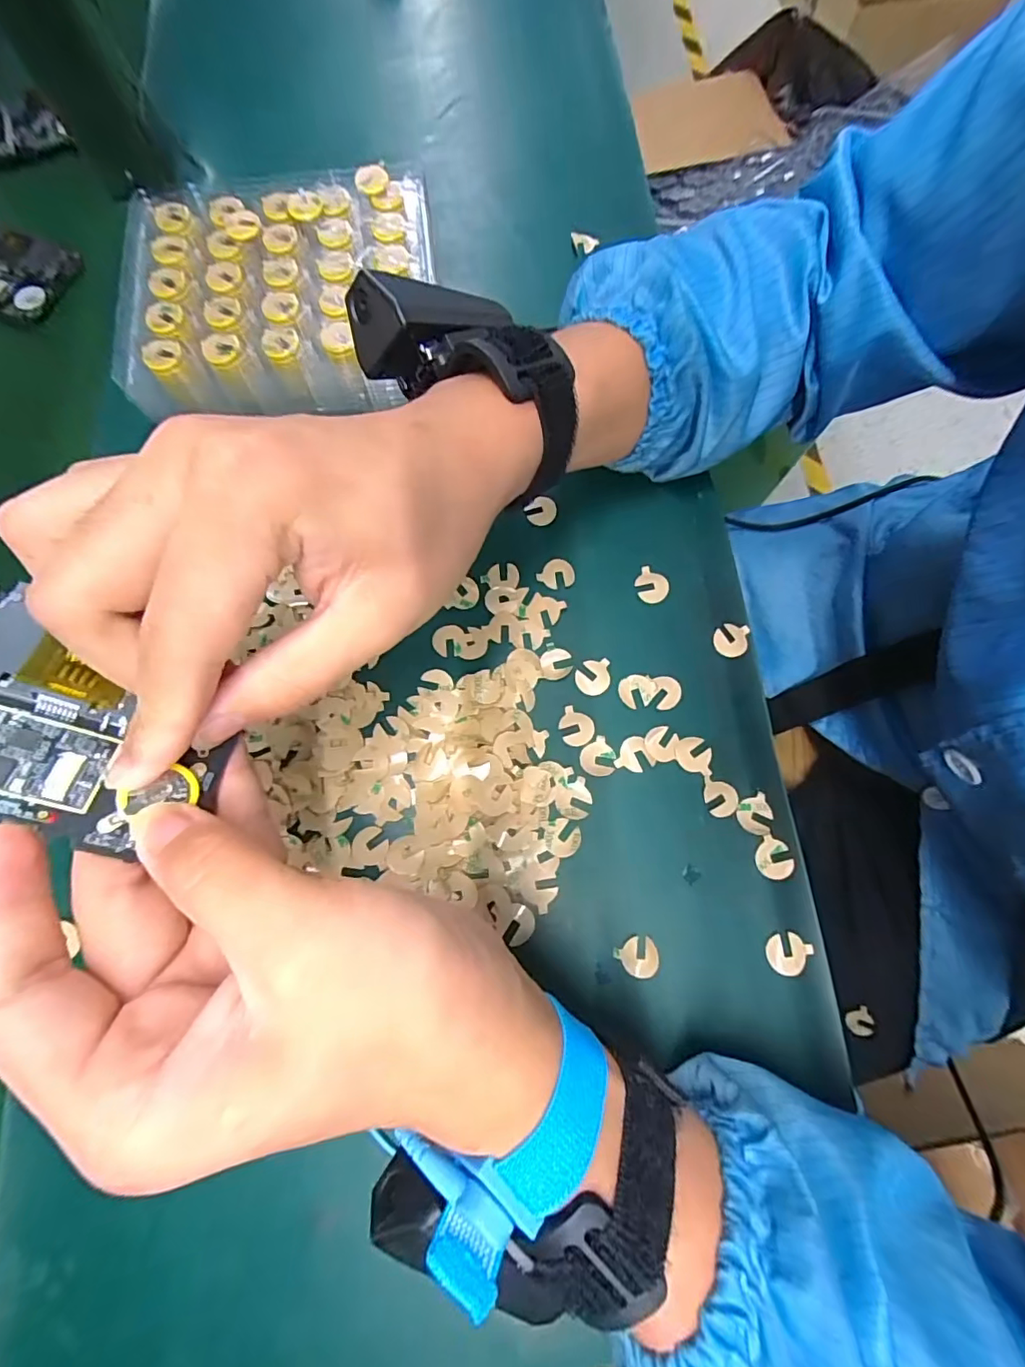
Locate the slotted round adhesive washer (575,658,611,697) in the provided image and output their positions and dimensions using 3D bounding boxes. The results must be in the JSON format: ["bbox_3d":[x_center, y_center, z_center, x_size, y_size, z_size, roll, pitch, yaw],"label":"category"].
[{"bbox_3d":[0.041,-0.004,0.270,0.018,0.004,0.019,0,74,2],"label":"slotted round adhesive washer"}]

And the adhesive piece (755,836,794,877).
[{"bbox_3d":[0.124,0.083,0.250,0.017,0.004,0.017,-2,72,5],"label":"adhesive piece"}]

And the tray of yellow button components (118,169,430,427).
[{"bbox_3d":[-0.133,-0.223,0.308,0.175,0.045,0.145,-10,74,-1],"label":"tray of yellow button components"}]

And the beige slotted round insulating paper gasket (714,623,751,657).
[{"bbox_3d":[0.114,-0.023,0.275,0.017,0.004,0.018,0,74,2],"label":"beige slotted round insulating paper gasket"}]

